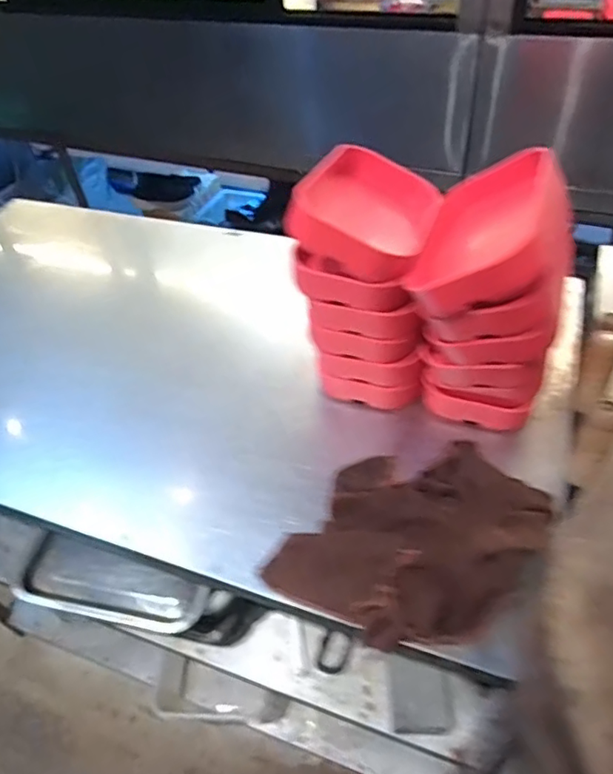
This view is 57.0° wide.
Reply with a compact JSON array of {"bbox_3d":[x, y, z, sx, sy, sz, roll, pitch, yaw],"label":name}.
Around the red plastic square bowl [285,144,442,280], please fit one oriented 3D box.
[{"bbox_3d":[0.059,-0.175,0.574,0.132,0.063,0.191,30,43,-7],"label":"red plastic square bowl"}]

